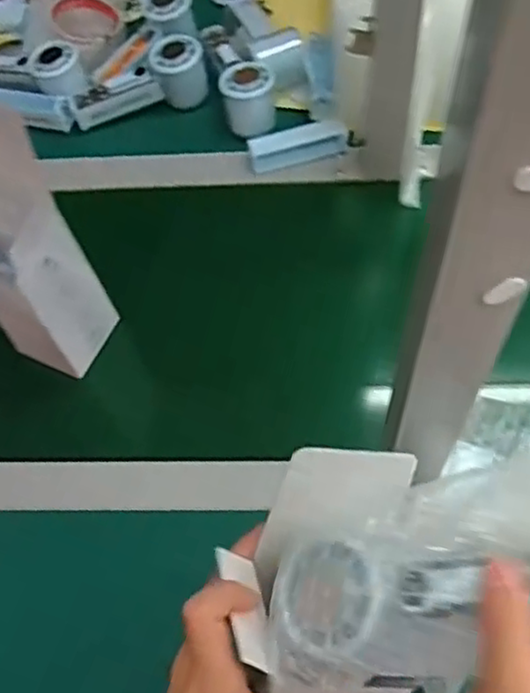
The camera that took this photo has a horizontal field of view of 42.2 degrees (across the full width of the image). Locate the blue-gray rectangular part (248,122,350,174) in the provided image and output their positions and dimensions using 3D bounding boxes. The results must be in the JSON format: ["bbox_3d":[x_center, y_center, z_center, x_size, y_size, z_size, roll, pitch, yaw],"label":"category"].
[{"bbox_3d":[0.035,-0.206,0.709,0.101,0.030,0.022,-12,63,-2],"label":"blue-gray rectangular part"}]

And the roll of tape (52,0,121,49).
[{"bbox_3d":[-0.213,-0.389,0.815,0.076,0.019,0.093,-32,66,-12],"label":"roll of tape"}]

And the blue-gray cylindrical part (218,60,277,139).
[{"bbox_3d":[-0.017,-0.264,0.728,0.056,0.047,0.064,-7,63,0],"label":"blue-gray cylindrical part"}]

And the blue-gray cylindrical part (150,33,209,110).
[{"bbox_3d":[-0.094,-0.305,0.766,0.057,0.065,0.064,-12,63,-2],"label":"blue-gray cylindrical part"}]

